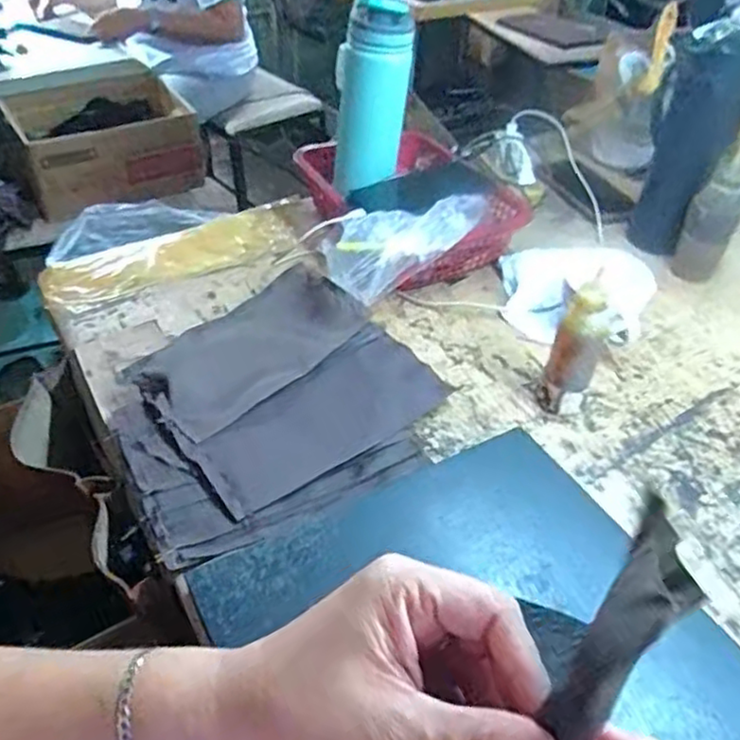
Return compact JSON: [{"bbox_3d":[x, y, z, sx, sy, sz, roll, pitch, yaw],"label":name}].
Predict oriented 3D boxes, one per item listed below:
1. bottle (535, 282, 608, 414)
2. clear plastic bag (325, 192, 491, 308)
[{"bbox_3d":[0.179,-0.014,0.598,0.040,0.123,0.033,21,44,18],"label":"bottle"},{"bbox_3d":[0.038,-0.126,0.697,0.169,0.076,0.051,-14,45,-16],"label":"clear plastic bag"}]

